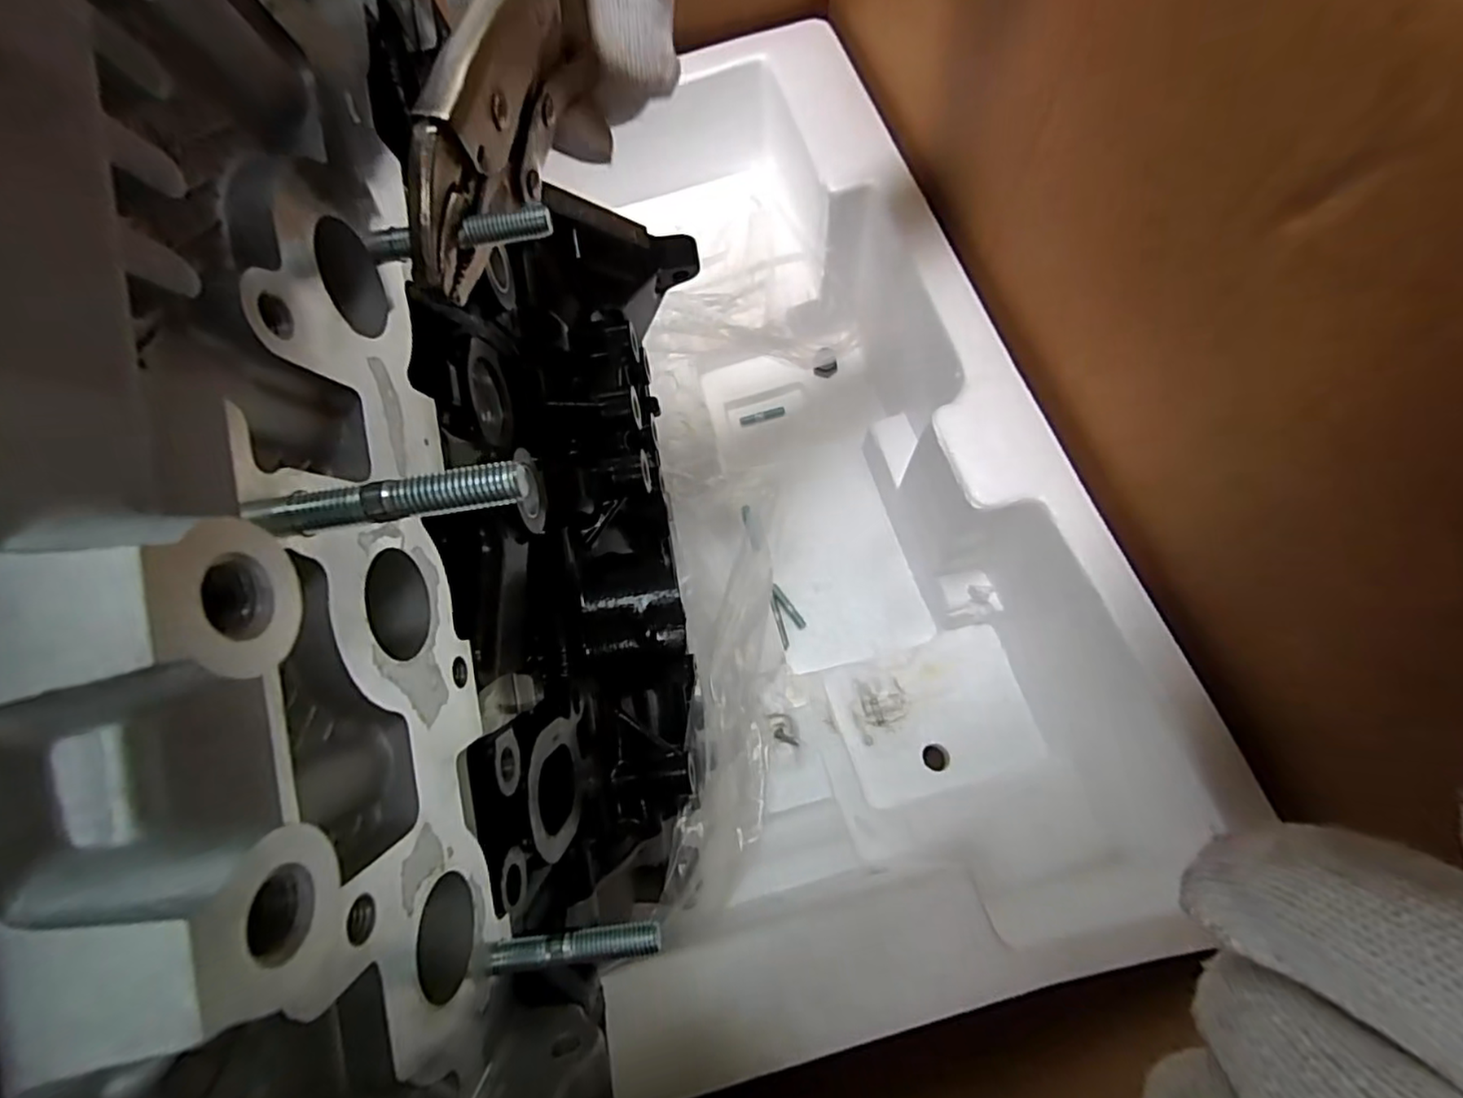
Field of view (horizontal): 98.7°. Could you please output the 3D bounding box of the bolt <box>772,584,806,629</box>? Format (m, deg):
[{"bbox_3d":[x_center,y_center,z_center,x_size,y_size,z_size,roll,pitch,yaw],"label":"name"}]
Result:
[{"bbox_3d":[0.048,0.050,0.537,0.010,0.010,0.043,-31,72,-11],"label":"bolt"}]

